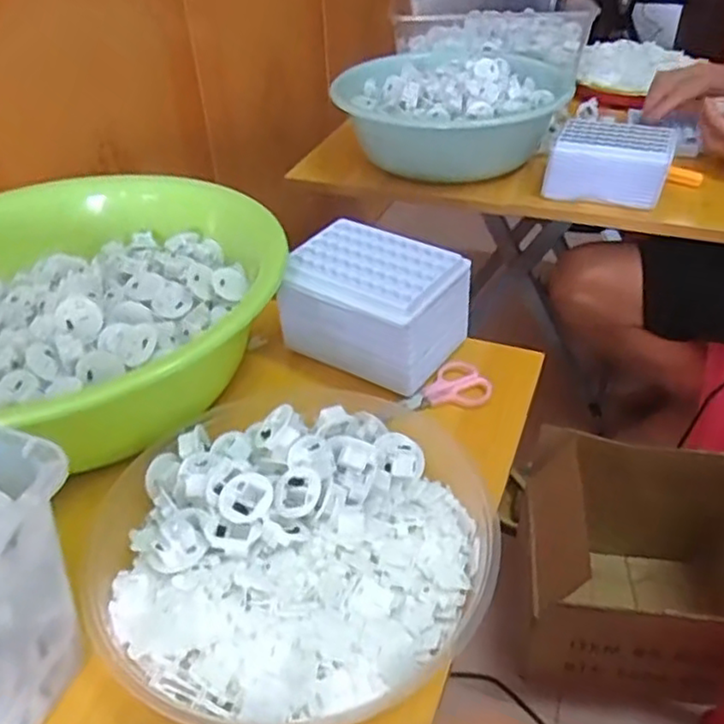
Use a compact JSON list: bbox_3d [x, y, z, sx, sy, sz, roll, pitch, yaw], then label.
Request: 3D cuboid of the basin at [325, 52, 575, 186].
[{"bbox_3d":[0.115,-0.326,0.862,0.288,0.102,0.284,1,39,4],"label":"basin"}]

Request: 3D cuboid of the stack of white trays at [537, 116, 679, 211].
[{"bbox_3d":[0.288,-0.235,0.772,0.131,0.066,0.097,12,40,16],"label":"stack of white trays"}]

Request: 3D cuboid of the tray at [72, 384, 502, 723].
[{"bbox_3d":[-0.041,0.098,0.392,0.233,0.043,0.205,-11,40,-12],"label":"tray"}]

